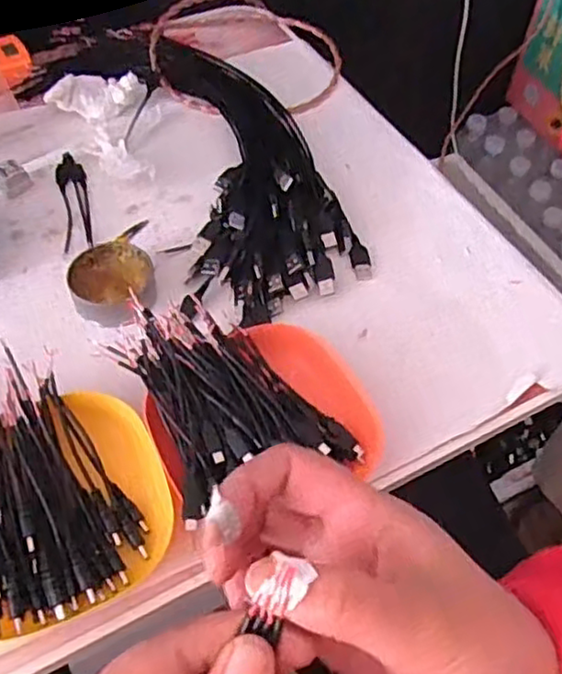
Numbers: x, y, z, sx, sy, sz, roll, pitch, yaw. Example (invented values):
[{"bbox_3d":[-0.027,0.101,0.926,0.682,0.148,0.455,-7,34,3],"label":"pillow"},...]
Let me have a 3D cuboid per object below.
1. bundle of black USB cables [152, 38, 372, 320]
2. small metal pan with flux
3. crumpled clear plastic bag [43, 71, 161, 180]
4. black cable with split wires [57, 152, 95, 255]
[{"bbox_3d":[-0.041,-0.174,0.618,0.133,0.033,0.368,-15,57,-12],"label":"bundle of black USB cables"},{"bbox_3d":[-0.129,-0.042,0.526,0.064,0.024,0.063,-20,58,-15],"label":"small metal pan with flux"},{"bbox_3d":[-0.147,-0.201,0.637,0.084,0.026,0.160,-31,62,-21],"label":"crumpled clear plastic bag"},{"bbox_3d":[-0.182,-0.120,0.597,0.025,0.005,0.116,-11,56,-10],"label":"black cable with split wires"}]

